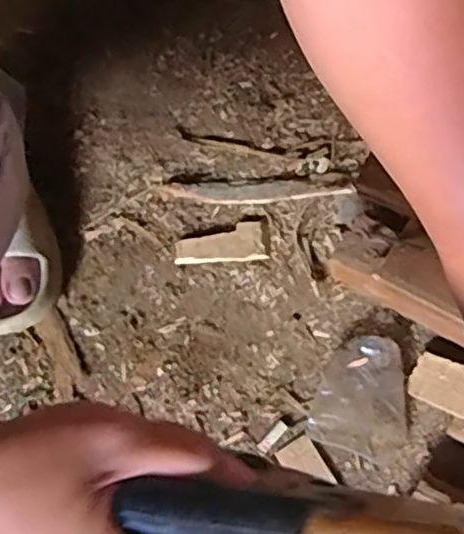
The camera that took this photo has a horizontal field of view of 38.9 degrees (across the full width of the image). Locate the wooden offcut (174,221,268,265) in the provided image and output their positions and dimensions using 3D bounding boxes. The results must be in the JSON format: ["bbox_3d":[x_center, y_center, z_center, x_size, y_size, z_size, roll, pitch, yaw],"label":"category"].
[{"bbox_3d":[-0.012,-0.019,0.600,0.080,0.008,0.036,-9,73,-2],"label":"wooden offcut"}]

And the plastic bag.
[{"bbox_3d":[0.113,0.108,0.551,0.077,0.023,0.095,20,74,7],"label":"plastic bag"}]

